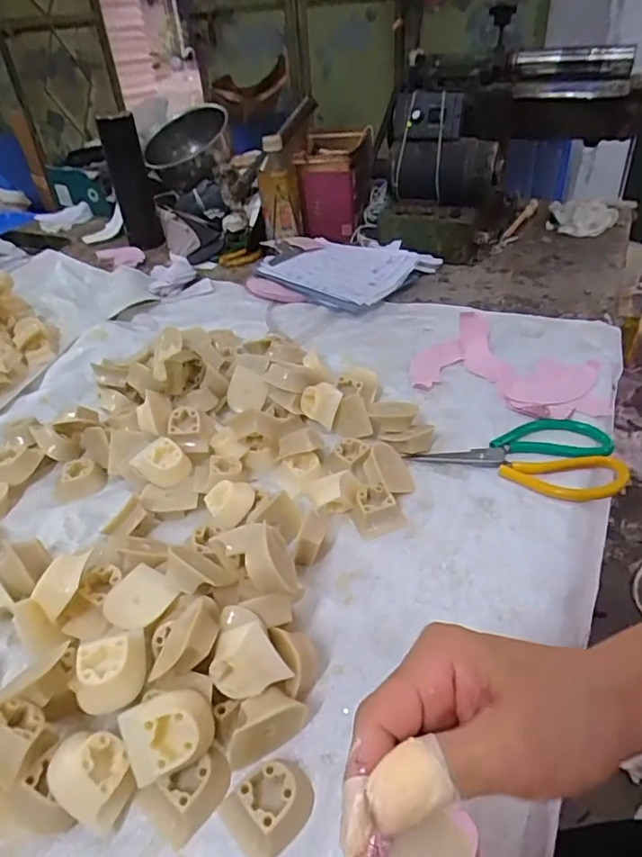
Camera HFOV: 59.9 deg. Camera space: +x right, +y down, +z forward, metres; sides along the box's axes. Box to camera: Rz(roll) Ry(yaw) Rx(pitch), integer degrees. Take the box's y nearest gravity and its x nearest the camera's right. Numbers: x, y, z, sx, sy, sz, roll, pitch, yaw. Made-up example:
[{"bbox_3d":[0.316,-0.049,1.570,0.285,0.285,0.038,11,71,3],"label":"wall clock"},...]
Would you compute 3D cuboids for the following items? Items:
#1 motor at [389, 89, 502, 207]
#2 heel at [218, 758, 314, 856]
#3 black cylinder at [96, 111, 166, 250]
[{"bbox_3d":[0.186,-0.417,0.836,0.159,0.164,0.129,2,38,9],"label":"motor"},{"bbox_3d":[-0.029,0.211,0.314,0.048,0.017,0.040,-31,46,-29],"label":"heel"},{"bbox_3d":[-0.335,-0.435,0.985,0.065,0.215,0.077,-16,39,-15],"label":"black cylinder"}]

